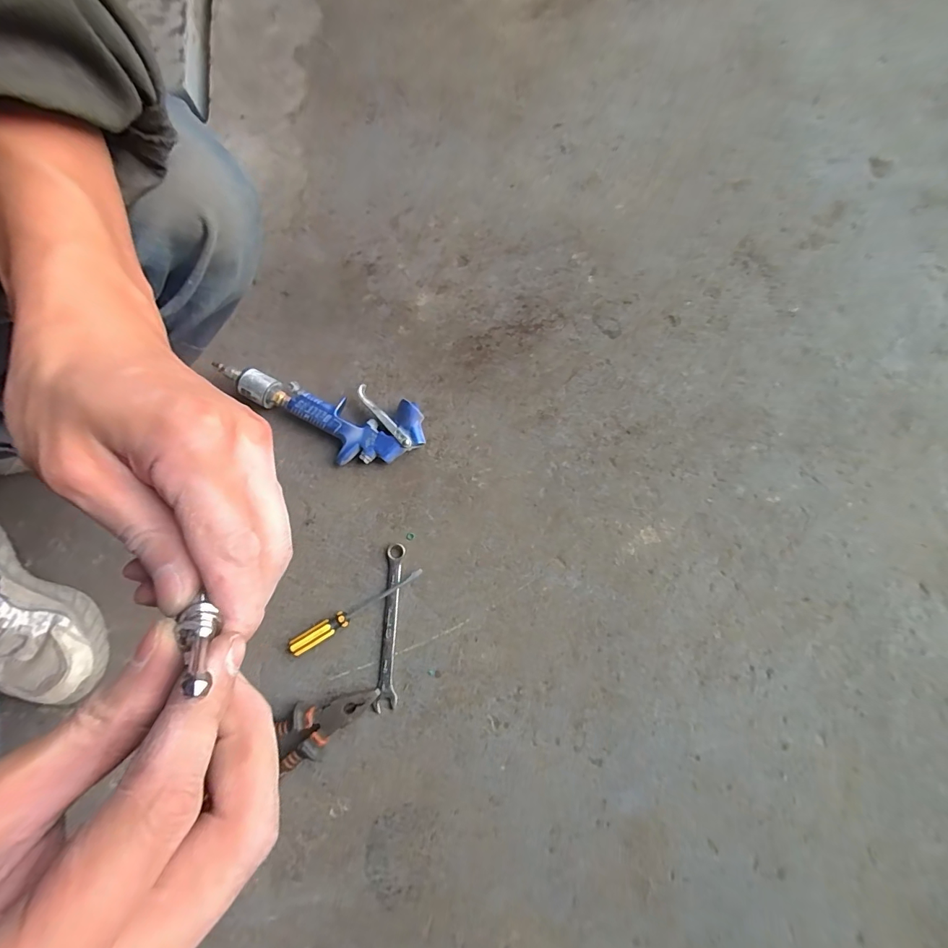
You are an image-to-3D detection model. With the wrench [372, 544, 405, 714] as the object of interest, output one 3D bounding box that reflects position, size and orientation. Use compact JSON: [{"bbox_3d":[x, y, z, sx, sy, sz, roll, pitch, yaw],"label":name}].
[{"bbox_3d":[-0.098,0.176,0.497,0.023,0.010,0.183,2,76,0],"label":"wrench"}]

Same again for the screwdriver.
[{"bbox_3d":[-0.134,0.160,0.495,0.165,0.021,0.020,-29,78,-7],"label":"screwdriver"}]

